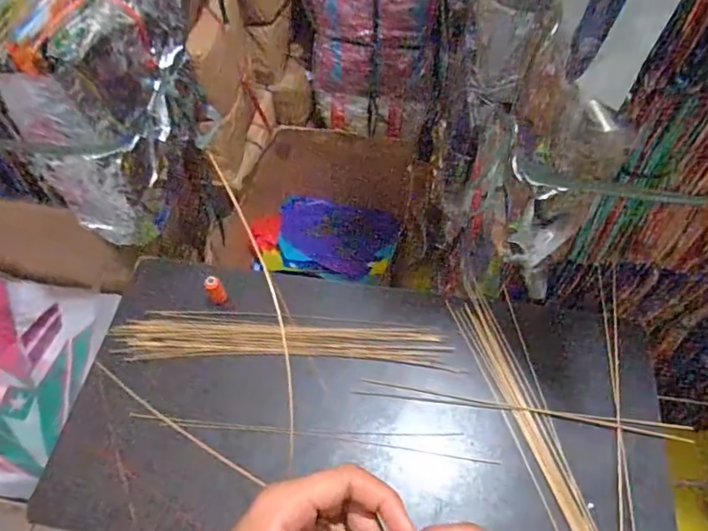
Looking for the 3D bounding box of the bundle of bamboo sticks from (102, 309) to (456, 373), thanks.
[{"bbox_3d":[-0.101,0.105,0.738,0.479,0.027,0.087,3,48,-2],"label":"bundle of bamboo sticks"}]

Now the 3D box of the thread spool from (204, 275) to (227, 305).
[{"bbox_3d":[-0.204,0.037,0.746,0.023,0.049,0.022,-1,57,1],"label":"thread spool"}]

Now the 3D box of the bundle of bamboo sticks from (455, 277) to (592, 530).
[{"bbox_3d":[0.260,0.272,0.635,0.045,0.031,0.563,-16,58,-9],"label":"bundle of bamboo sticks"}]

